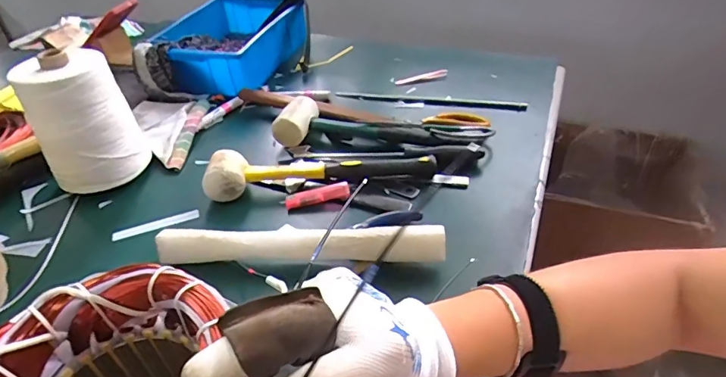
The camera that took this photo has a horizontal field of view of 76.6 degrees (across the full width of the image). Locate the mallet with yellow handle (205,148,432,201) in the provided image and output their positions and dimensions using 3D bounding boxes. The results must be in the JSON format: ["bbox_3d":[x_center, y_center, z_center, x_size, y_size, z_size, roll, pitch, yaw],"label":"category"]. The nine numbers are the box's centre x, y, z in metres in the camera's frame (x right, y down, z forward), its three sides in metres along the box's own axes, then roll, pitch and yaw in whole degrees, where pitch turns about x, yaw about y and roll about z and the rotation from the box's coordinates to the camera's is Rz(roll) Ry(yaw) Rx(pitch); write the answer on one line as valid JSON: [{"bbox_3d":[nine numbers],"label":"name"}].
[{"bbox_3d":[-0.052,-0.026,0.582,0.284,0.049,0.056,-6,39,-5],"label":"mallet with yellow handle"}]

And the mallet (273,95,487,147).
[{"bbox_3d":[0.025,-0.081,0.639,0.293,0.050,0.074,5,40,12],"label":"mallet"}]

